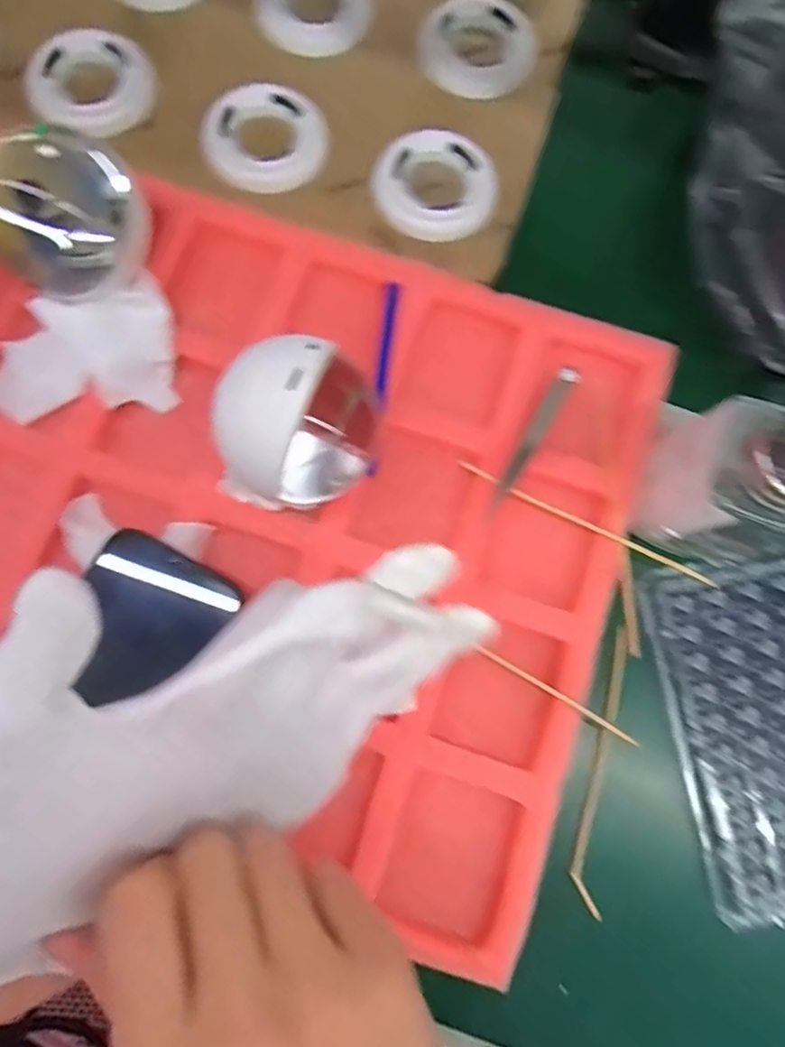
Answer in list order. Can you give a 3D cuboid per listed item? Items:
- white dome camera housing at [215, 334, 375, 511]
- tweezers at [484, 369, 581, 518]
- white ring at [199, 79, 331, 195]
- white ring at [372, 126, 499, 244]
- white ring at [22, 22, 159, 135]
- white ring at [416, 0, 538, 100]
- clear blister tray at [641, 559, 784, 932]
[{"bbox_3d":[-0.045,-0.046,0.284,0.070,0.064,0.077,27,80,4],"label":"white dome camera housing"},{"bbox_3d":[0.074,-0.045,0.323,0.011,0.009,0.095,31,79,5],"label":"tweezers"},{"bbox_3d":[-0.075,-0.228,0.362,0.076,0.012,0.082,0,78,-1],"label":"white ring"},{"bbox_3d":[0.026,-0.200,0.367,0.070,0.017,0.066,0,78,-1],"label":"white ring"},{"bbox_3d":[-0.180,-0.267,0.373,0.072,0.022,0.072,-35,81,-8],"label":"white ring"},{"bbox_3d":[0.056,-0.304,0.393,0.072,0.016,0.072,0,78,-1],"label":"white ring"},{"bbox_3d":[0.202,0.104,0.314,0.115,0.017,0.167,-9,78,-3],"label":"clear blister tray"}]

